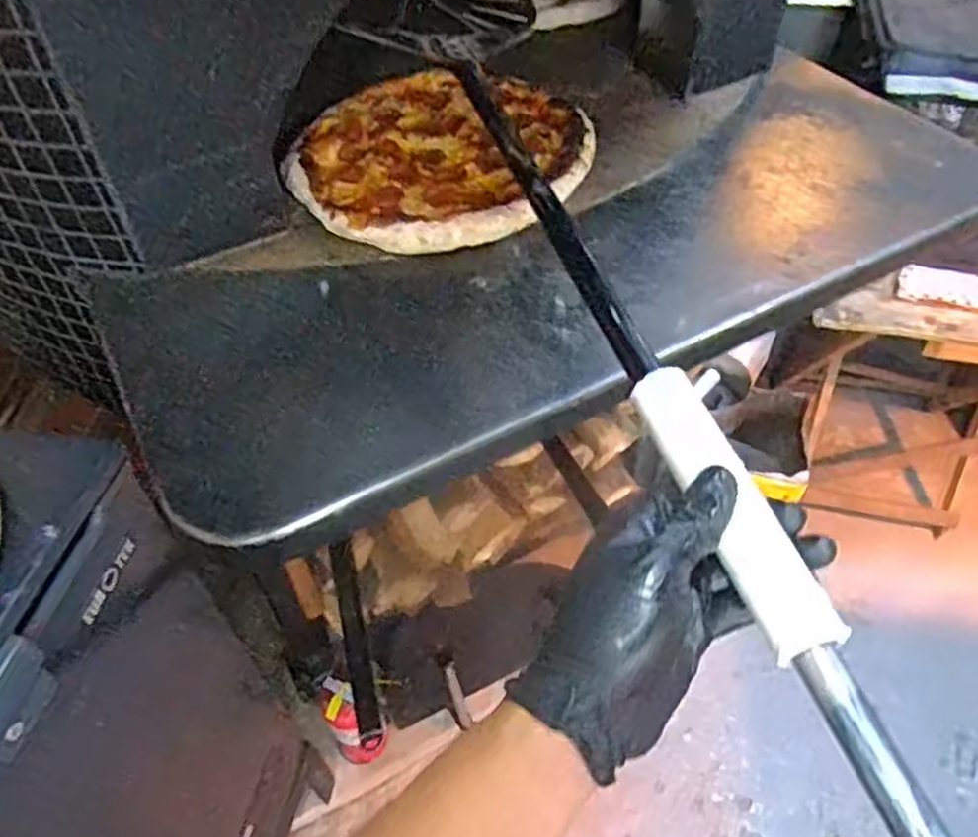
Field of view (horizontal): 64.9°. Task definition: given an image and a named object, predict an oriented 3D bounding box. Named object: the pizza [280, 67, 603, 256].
[{"bbox_3d":[-0.046,-0.261,0.754,0.273,0.024,0.300,0,49,0],"label":"pizza"}]

